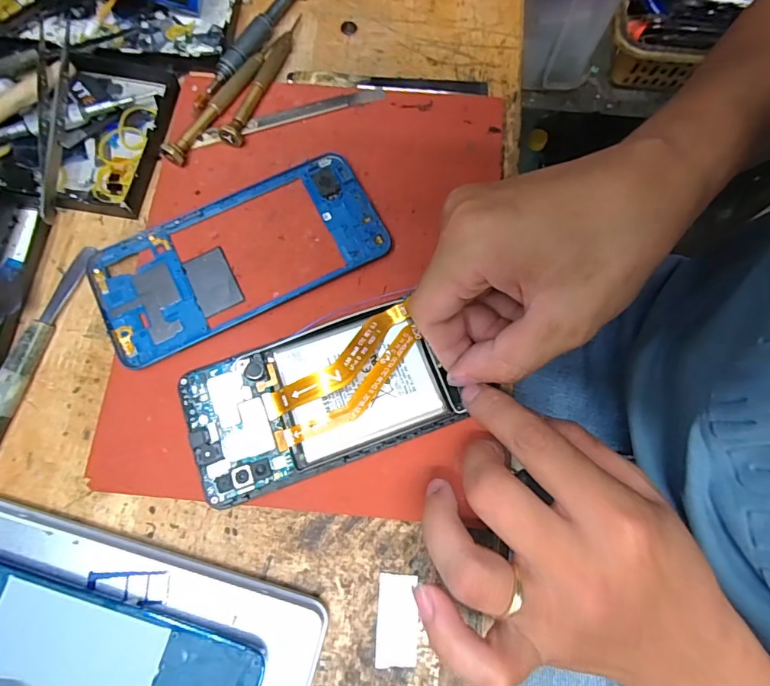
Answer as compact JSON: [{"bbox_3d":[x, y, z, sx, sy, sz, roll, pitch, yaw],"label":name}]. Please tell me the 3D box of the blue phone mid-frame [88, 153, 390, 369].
[{"bbox_3d":[-0.081,-0.050,0.262,0.158,0.004,0.071,-26,77,-8],"label":"blue phone mid-frame"}]

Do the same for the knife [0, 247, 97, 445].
[{"bbox_3d":[-0.189,0.011,0.245,0.016,0.011,0.139,15,75,3],"label":"knife"}]

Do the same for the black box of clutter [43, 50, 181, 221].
[{"bbox_3d":[-0.163,-0.125,0.280,0.058,0.018,0.098,4,74,0],"label":"black box of clutter"}]

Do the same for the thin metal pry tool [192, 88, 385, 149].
[{"bbox_3d":[-0.058,-0.141,0.289,0.120,0.004,0.010,-18,76,-6],"label":"thin metal pry tool"}]

